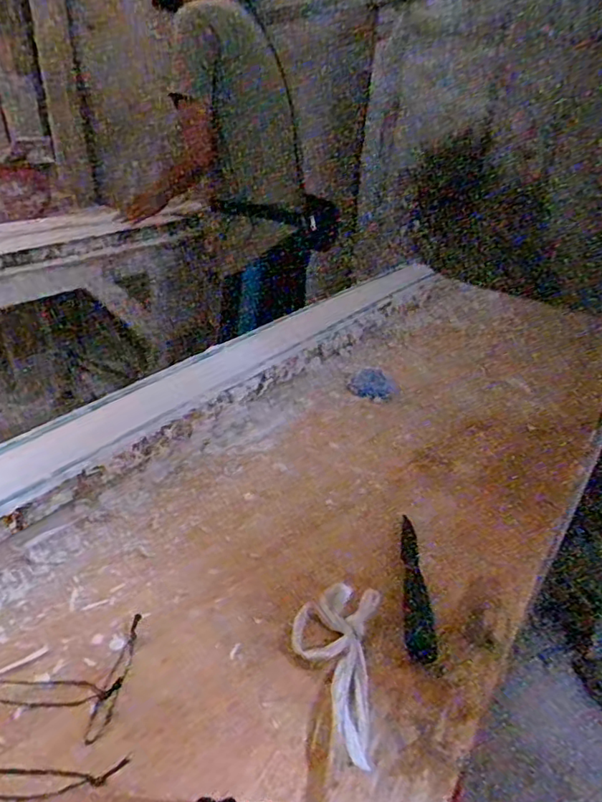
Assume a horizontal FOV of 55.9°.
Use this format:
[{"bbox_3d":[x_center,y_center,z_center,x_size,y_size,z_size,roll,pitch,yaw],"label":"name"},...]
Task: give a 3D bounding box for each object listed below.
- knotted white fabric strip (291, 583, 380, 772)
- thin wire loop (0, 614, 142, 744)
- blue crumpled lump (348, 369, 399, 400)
[{"bbox_3d":[0.026,0.225,0.487,0.076,0.029,0.174,8,29,6],"label":"knotted white fabric strip"},{"bbox_3d":[-0.194,0.223,0.490,0.111,0.007,0.113,12,30,13],"label":"thin wire loop"},{"bbox_3d":[0.121,-0.026,0.966,0.054,0.028,0.085,-11,33,-25],"label":"blue crumpled lump"}]

